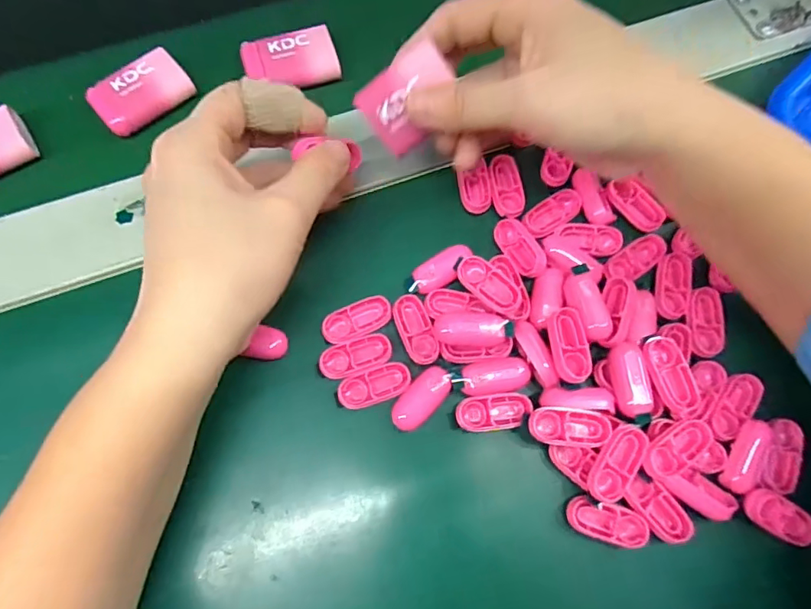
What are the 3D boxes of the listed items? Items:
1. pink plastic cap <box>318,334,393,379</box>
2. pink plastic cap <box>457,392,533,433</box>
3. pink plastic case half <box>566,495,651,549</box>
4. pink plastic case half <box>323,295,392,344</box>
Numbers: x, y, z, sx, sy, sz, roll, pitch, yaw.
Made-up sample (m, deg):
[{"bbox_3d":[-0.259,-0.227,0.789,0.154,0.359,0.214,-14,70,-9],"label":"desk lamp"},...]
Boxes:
[{"bbox_3d":[-0.023,0.024,0.243,0.034,0.004,0.015,-19,73,-7],"label":"pink plastic cap"},{"bbox_3d":[0.041,0.049,0.236,0.034,0.007,0.016,-7,72,-3],"label":"pink plastic cap"},{"bbox_3d":[0.088,0.093,0.222,0.034,0.009,0.015,18,72,5],"label":"pink plastic case half"},{"bbox_3d":[-0.023,0.008,0.251,0.033,0.009,0.016,-25,74,-9],"label":"pink plastic case half"}]

